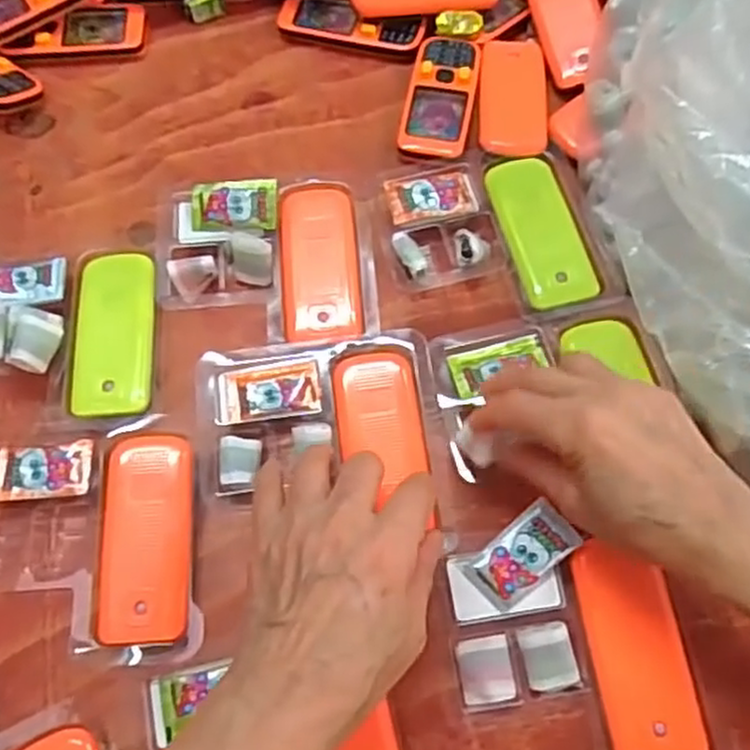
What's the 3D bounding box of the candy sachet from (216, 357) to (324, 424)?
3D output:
[{"bbox_3d":[-0.058,0.010,0.404,0.054,0.010,0.031,-7,70,-2],"label":"candy sachet"}]

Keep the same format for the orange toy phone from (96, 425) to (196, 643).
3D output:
[{"bbox_3d":[-0.117,0.081,0.376,0.044,0.008,0.105,-4,70,-1],"label":"orange toy phone"}]

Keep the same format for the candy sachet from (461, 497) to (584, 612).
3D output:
[{"bbox_3d":[0.074,0.089,0.363,0.053,0.011,0.029,-38,74,-12],"label":"candy sachet"}]

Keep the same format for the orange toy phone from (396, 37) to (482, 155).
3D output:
[{"bbox_3d":[0.045,-0.190,0.498,0.045,0.012,0.101,9,68,5],"label":"orange toy phone"}]

